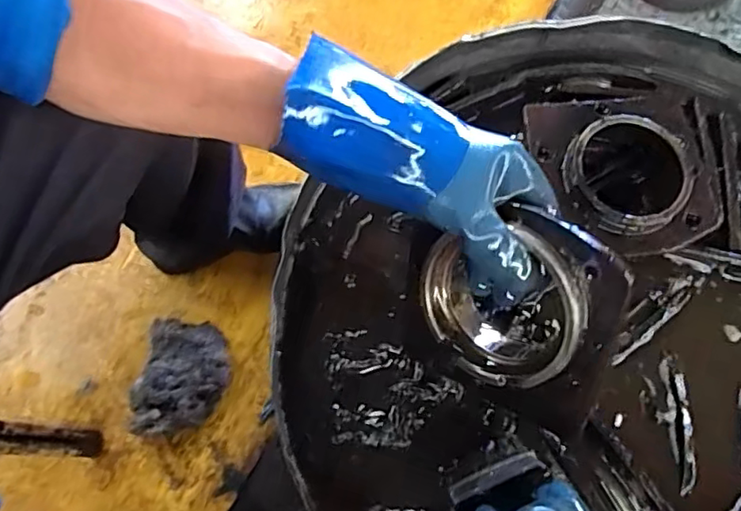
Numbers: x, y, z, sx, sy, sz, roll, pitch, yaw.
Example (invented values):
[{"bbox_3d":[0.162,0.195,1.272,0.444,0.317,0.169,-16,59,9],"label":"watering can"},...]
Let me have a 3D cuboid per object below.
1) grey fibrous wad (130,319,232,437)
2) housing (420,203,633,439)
[{"bbox_3d":[-0.268,0.168,0.854,0.122,0.062,0.168,-2,68,1],"label":"grey fibrous wad"},{"bbox_3d":[0.102,0.037,0.417,0.135,0.141,0.039,26,31,31],"label":"housing"}]

